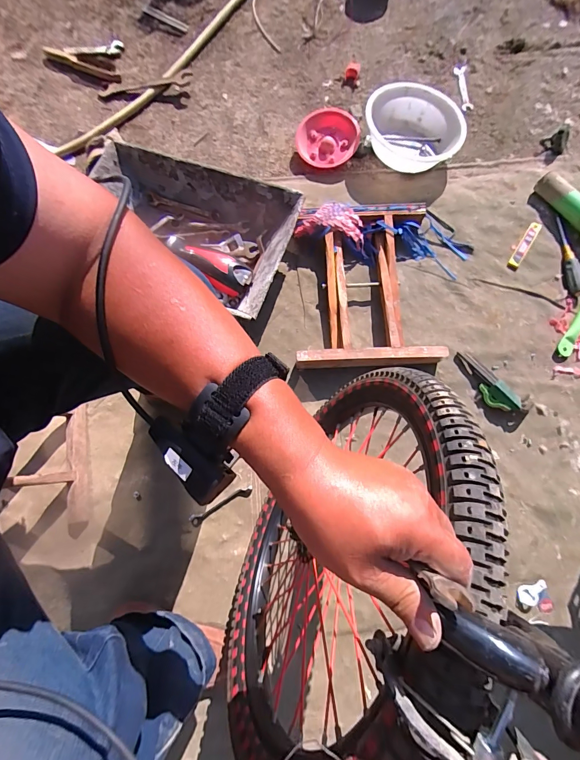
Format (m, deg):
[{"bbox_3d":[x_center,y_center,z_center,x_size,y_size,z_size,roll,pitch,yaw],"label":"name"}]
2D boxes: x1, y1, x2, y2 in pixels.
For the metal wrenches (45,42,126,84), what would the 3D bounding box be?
[{"bbox_3d":[-0.603,-0.982,1.053,0.228,0.028,0.139,25,78,8],"label":"metal wrenches"}]

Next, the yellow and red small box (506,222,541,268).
[{"bbox_3d":[0.557,-0.322,0.827,0.026,0.011,0.127,32,79,9],"label":"yellow and red small box"}]

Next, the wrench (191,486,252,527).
[{"bbox_3d":[-0.139,0.258,0.716,0.139,0.009,0.021,-29,77,-6],"label":"wrench"}]

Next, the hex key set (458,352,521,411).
[{"bbox_3d":[0.419,0.006,0.746,0.049,0.028,0.153,-37,78,-8],"label":"hex key set"}]

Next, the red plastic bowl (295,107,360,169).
[{"bbox_3d":[0.105,-0.650,0.944,0.161,0.057,0.163,0,75,1],"label":"red plastic bowl"}]

